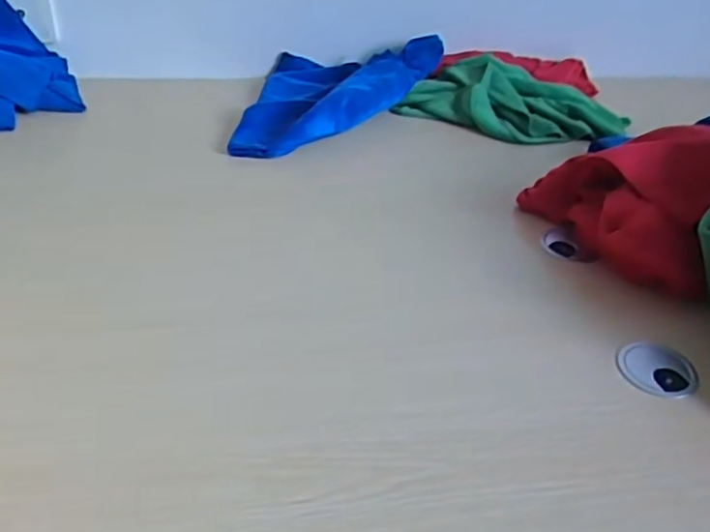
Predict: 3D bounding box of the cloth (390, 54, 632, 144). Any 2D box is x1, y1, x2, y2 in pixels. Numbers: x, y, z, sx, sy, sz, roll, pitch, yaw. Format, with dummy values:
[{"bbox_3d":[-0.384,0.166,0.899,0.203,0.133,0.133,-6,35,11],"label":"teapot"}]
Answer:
[{"bbox_3d":[0.242,-0.261,1.037,0.326,0.068,0.167,12,37,10],"label":"cloth"}]

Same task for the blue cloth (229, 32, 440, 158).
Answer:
[{"bbox_3d":[-0.024,-0.268,1.010,0.273,0.066,0.394,10,36,6],"label":"blue cloth"}]

